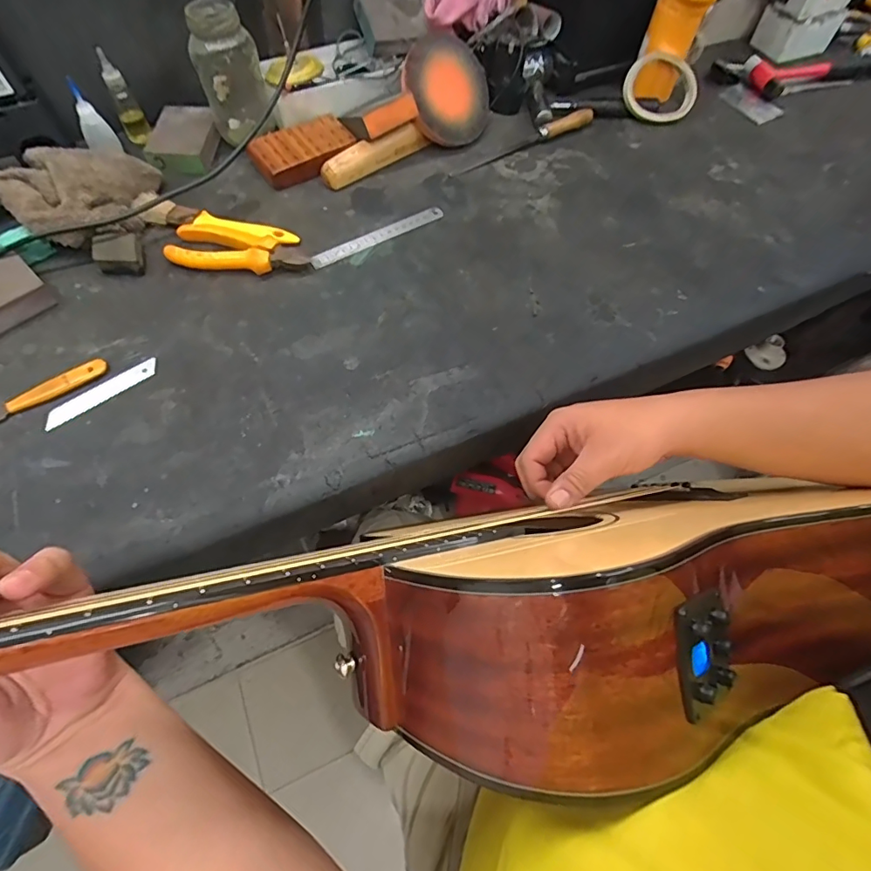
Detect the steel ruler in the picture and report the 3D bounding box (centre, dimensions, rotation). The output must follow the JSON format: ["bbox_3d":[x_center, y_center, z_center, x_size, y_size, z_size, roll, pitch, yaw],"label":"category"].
[{"bbox_3d":[-0.064,-0.229,0.560,0.167,0.004,0.019,-29,66,-17],"label":"steel ruler"}]

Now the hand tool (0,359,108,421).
[{"bbox_3d":[-0.382,-0.021,0.431,0.179,0.007,0.023,-33,68,-18],"label":"hand tool"}]

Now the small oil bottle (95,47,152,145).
[{"bbox_3d":[-0.375,-0.404,0.588,0.028,0.093,0.024,-25,66,-15],"label":"small oil bottle"}]

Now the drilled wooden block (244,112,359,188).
[{"bbox_3d":[-0.165,-0.353,0.604,0.121,0.027,0.073,-28,66,-16],"label":"drilled wooden block"}]

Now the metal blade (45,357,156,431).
[{"bbox_3d":[-0.307,-0.040,0.451,0.102,0.004,0.020,-36,77,-20],"label":"metal blade"}]

